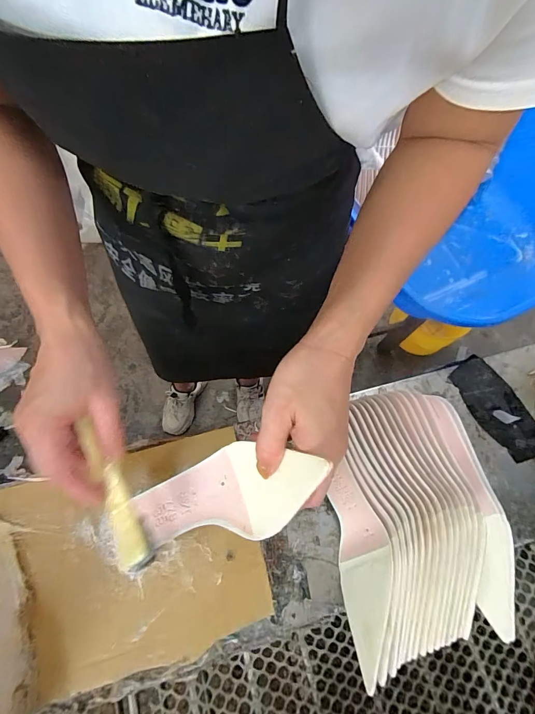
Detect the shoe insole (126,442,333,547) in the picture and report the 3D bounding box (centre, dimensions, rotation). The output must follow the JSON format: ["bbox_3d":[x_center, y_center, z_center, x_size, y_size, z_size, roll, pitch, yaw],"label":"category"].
[{"bbox_3d":[-0.033,0.109,0.268,0.205,0.041,0.069,-26,65,36],"label":"shoe insole"}]

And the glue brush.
[{"bbox_3d":[-0.125,0.108,0.268,0.022,0.016,0.123,-28,68,-13],"label":"glue brush"}]

